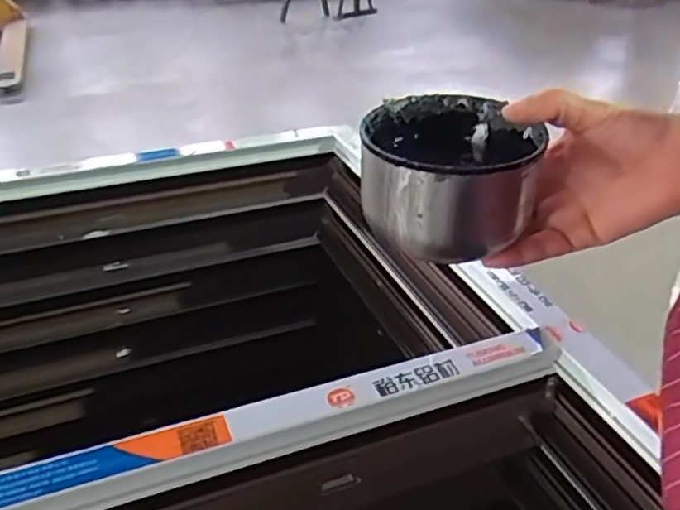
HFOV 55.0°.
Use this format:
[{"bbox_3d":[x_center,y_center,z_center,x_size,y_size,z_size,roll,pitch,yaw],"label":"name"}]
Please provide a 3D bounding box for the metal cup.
[{"bbox_3d":[0.062,-0.046,0.381,0.093,0.061,0.099,5,32,8],"label":"metal cup"}]

